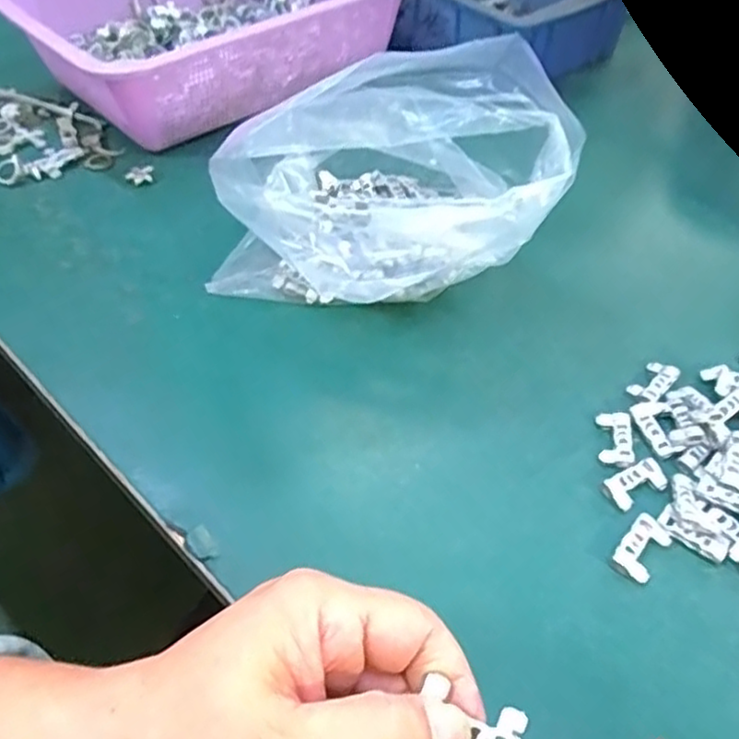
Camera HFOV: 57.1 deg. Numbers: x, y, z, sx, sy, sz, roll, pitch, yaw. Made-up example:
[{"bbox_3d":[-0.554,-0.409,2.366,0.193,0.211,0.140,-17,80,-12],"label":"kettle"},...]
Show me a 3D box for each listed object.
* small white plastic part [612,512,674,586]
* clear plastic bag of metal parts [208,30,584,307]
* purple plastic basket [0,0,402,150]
[{"bbox_3d":[0.121,0.078,0.300,0.017,0.004,0.030,34,56,26],"label":"small white plastic part"},{"bbox_3d":[0.001,-0.110,0.389,0.192,0.125,0.134,-5,48,-4],"label":"clear plastic bag of metal parts"},{"bbox_3d":[-0.128,-0.291,0.575,0.294,0.083,0.227,-31,55,-25],"label":"purple plastic basket"}]

